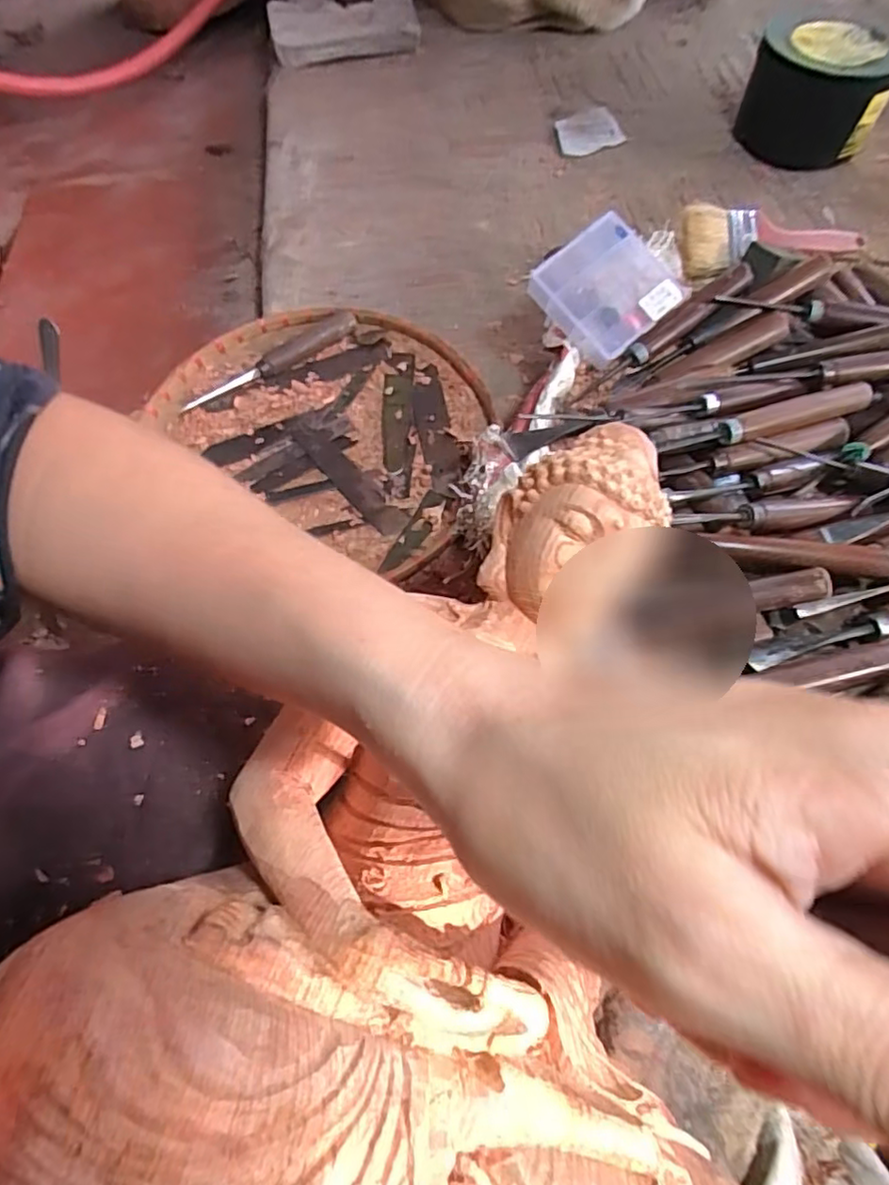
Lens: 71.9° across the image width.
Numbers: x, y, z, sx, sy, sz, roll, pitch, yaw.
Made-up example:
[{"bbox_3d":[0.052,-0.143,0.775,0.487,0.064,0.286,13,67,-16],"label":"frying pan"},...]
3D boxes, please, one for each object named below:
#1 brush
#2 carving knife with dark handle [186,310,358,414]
[{"bbox_3d":[0.265,-0.275,0.489,0.165,0.052,0.019,-7,22,-16],"label":"brush"},{"bbox_3d":[-0.152,-0.205,0.540,0.165,0.020,0.022,-30,66,-14],"label":"carving knife with dark handle"}]

